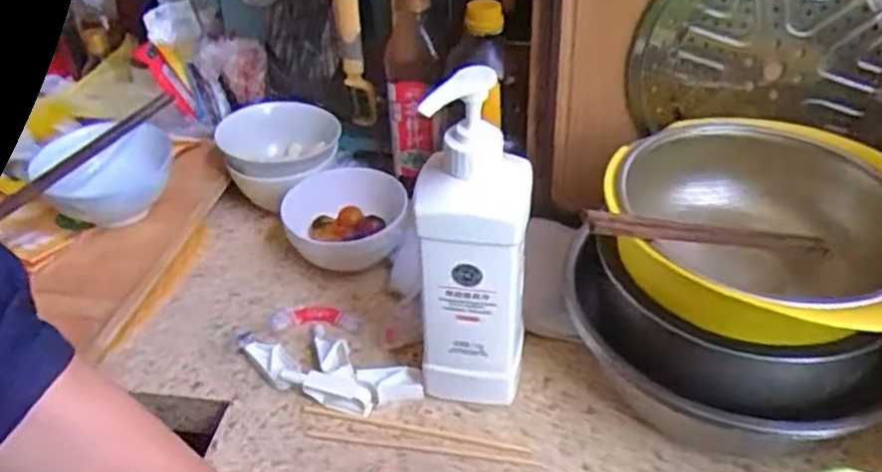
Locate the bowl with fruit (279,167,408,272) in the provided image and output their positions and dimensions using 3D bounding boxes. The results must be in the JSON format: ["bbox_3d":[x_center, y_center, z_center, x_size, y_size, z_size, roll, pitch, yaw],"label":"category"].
[{"bbox_3d":[-0.096,-0.005,0.768,0.124,0.067,0.119,-2,39,1],"label":"bowl with fruit"}]

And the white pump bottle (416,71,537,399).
[{"bbox_3d":[0.023,0.010,0.572,0.085,0.289,0.069,5,39,9],"label":"white pump bottle"}]

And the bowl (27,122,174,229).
[{"bbox_3d":[-0.338,-0.056,0.775,0.129,0.070,0.140,-27,45,-27],"label":"bowl"}]

